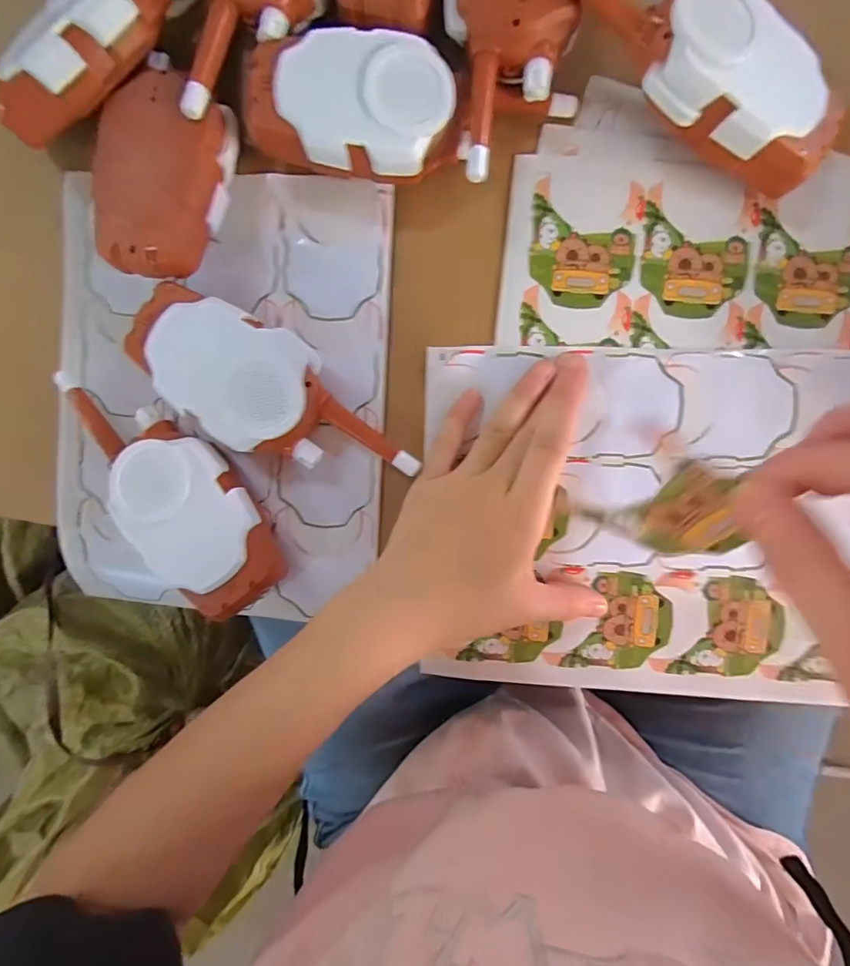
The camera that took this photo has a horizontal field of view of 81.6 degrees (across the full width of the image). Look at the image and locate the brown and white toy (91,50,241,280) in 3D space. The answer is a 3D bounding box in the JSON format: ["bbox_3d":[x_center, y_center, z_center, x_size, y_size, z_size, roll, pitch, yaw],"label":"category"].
[{"bbox_3d":[-0.139,-0.168,0.264,0.054,0.029,0.113,11,90,4],"label":"brown and white toy"}]

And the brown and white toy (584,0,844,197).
[{"bbox_3d":[0.131,-0.210,0.250,0.163,0.045,0.068,28,91,4],"label":"brown and white toy"}]

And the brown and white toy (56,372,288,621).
[{"bbox_3d":[-0.144,-0.002,0.279,0.064,0.038,0.168,-36,87,3],"label":"brown and white toy"}]

